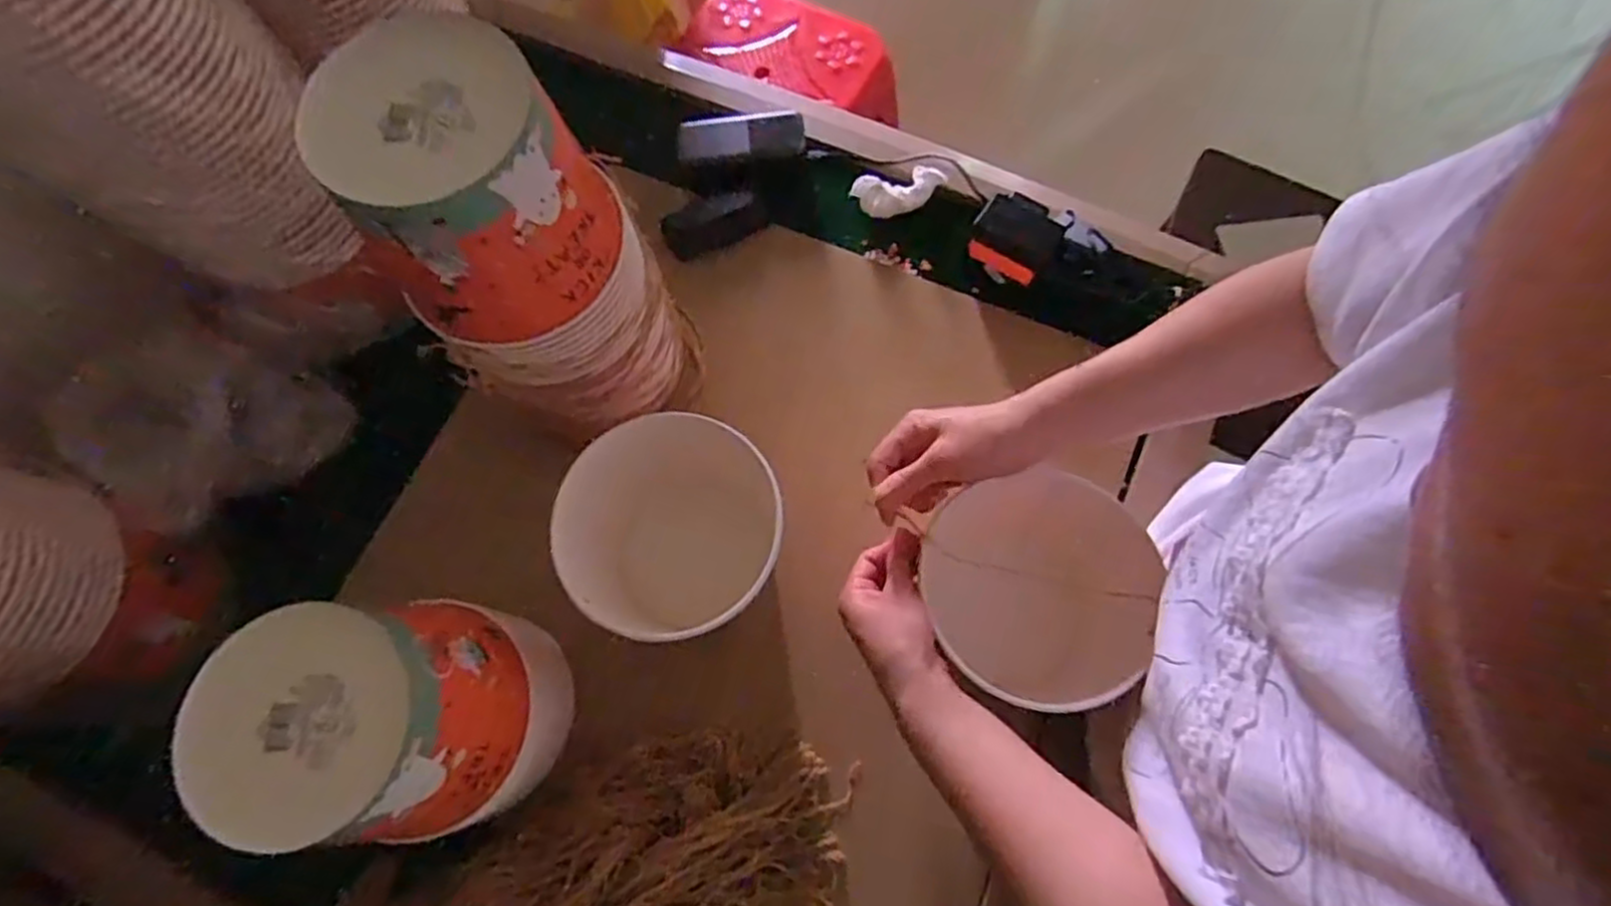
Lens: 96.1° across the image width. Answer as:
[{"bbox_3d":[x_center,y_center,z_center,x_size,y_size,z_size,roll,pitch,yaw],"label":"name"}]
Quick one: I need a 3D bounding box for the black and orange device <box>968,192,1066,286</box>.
[{"bbox_3d":[0.200,-0.204,0.685,0.078,0.046,0.059,29,75,11],"label":"black and orange device"}]

